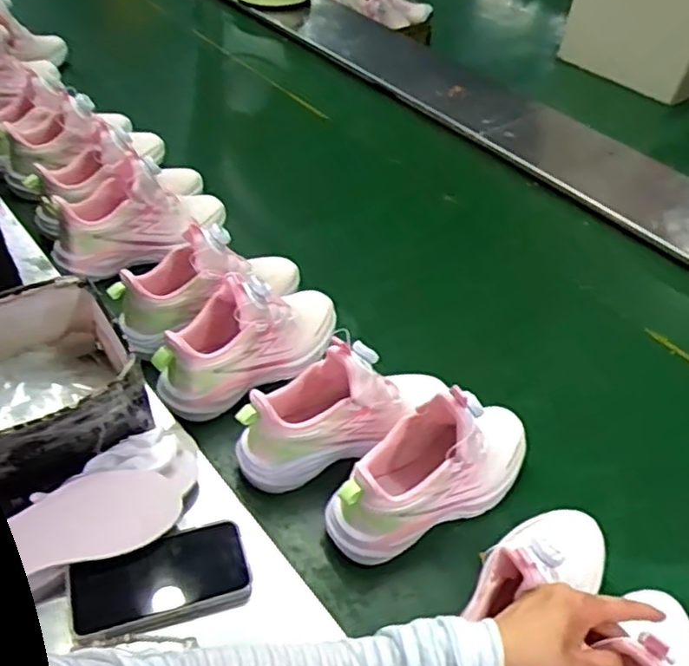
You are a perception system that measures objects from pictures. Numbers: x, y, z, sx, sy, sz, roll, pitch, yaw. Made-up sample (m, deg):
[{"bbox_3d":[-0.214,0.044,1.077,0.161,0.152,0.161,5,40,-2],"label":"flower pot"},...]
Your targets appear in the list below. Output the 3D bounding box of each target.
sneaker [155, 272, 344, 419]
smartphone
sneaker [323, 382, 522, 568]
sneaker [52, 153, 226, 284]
[{"bbox_3d":[-0.109,-0.005,0.793,0.236,0.123,0.084,-26,50,-31],"label":"sneaker"},{"bbox_3d":[-0.160,0.216,0.592,0.148,0.016,0.077,-12,43,-18],"label":"smartphone"},{"bbox_3d":[0.098,0.123,0.677,0.242,0.132,0.079,-21,48,-25],"label":"sneaker"},{"bbox_3d":[-0.284,-0.173,0.946,0.242,0.128,0.091,-27,50,-32],"label":"sneaker"}]

